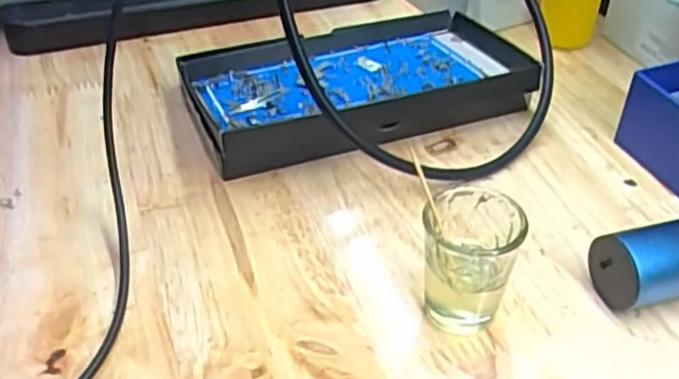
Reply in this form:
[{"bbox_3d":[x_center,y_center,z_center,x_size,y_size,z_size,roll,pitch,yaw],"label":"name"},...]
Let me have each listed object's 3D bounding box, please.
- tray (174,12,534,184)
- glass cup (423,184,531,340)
[{"bbox_3d":[0.011,-0.059,0.382,0.176,0.034,0.102,-15,41,-16],"label":"tray"},{"bbox_3d":[0.048,0.025,0.263,0.033,0.054,0.036,3,40,6],"label":"glass cup"}]

